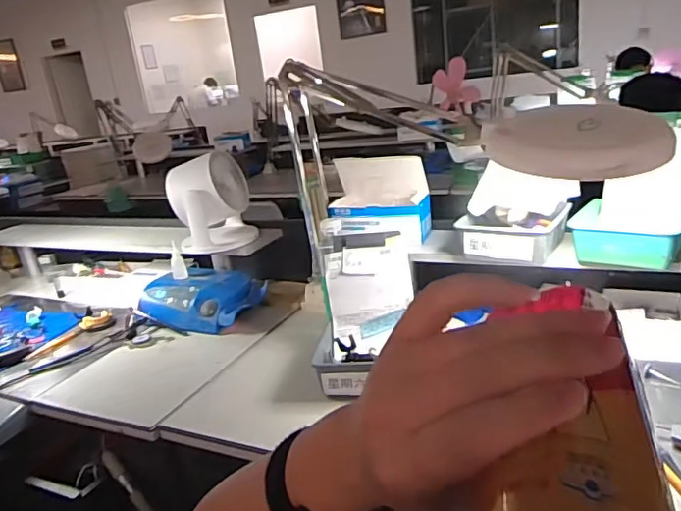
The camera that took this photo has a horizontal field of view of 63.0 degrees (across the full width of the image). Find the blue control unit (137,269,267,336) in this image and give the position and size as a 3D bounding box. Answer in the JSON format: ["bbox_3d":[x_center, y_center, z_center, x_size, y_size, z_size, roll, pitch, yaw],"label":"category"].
[{"bbox_3d":[-0.303,0.091,1.226,0.244,0.072,0.184,5,22,33],"label":"blue control unit"}]

